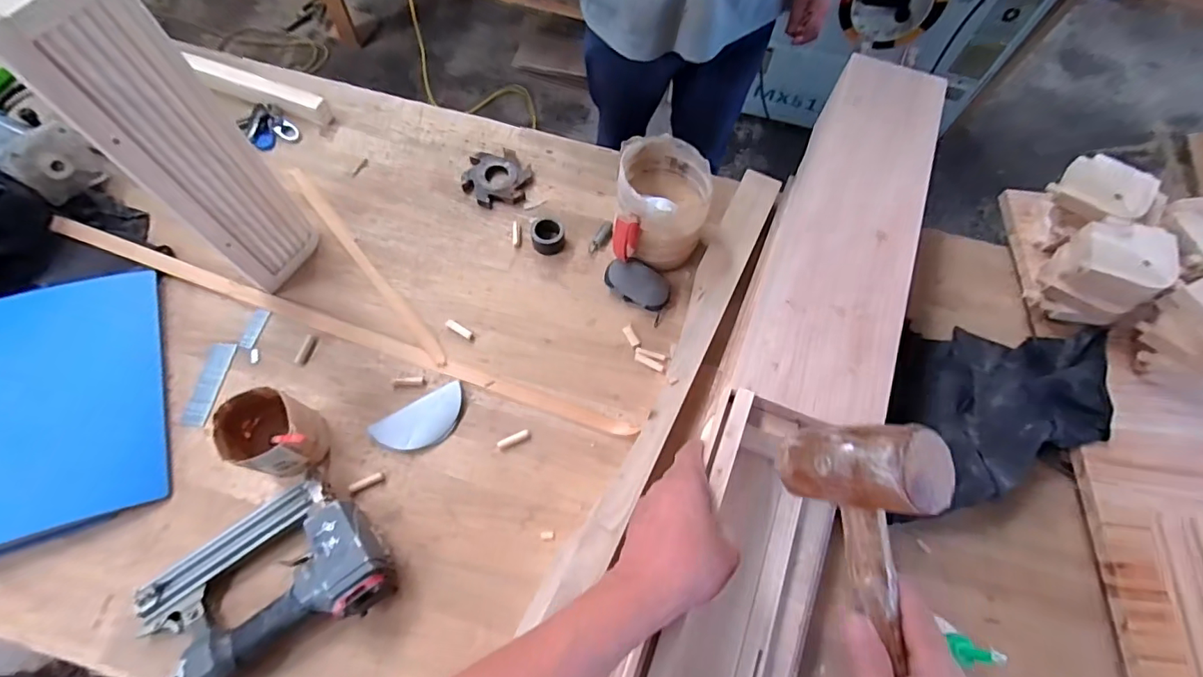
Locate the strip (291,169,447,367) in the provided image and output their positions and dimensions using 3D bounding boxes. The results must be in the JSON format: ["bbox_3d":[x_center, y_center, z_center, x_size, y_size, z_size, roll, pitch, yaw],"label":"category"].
[{"bbox_3d":[-0.335,-0.110,0.724,0.019,0.005,0.400,-37,73,-16],"label":"strip"}]

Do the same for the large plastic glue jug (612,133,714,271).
[{"bbox_3d":[0.080,-0.169,0.697,0.122,0.134,0.140,5,66,-1],"label":"large plastic glue jug"}]

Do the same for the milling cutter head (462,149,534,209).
[{"bbox_3d":[-0.156,-0.240,0.769,0.100,0.014,0.094,-12,68,-7],"label":"milling cutter head"}]

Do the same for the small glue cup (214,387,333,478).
[{"bbox_3d":[-0.365,0.109,0.576,0.088,0.091,0.078,14,67,4],"label":"small glue cup"}]

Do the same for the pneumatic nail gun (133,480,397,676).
[{"bbox_3d":[-0.348,0.253,0.529,0.233,0.066,0.159,-31,71,-14],"label":"pneumatic nail gun"}]

